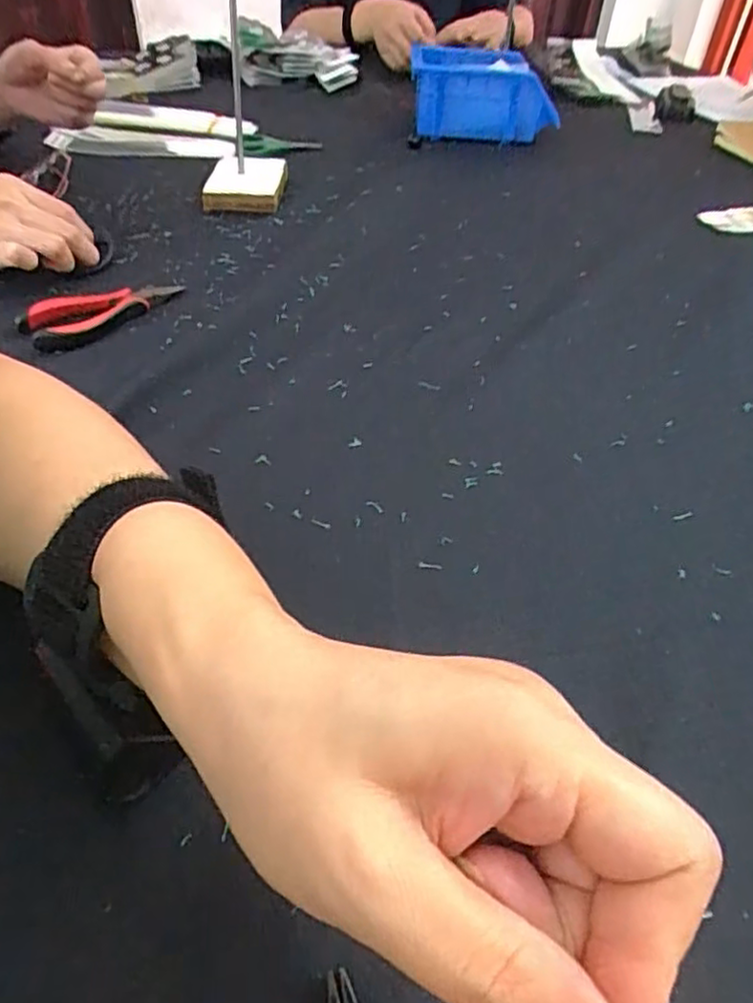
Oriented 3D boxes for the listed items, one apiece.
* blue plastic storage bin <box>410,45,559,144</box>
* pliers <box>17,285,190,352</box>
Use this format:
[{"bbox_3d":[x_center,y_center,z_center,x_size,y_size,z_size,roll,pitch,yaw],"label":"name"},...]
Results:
[{"bbox_3d":[0.132,-0.511,0.815,0.171,0.084,0.120,0,46,-5],"label":"blue plastic storage bin"},{"bbox_3d":[-0.192,-0.139,0.464,0.116,0.016,0.043,-33,57,-32],"label":"pliers"}]

